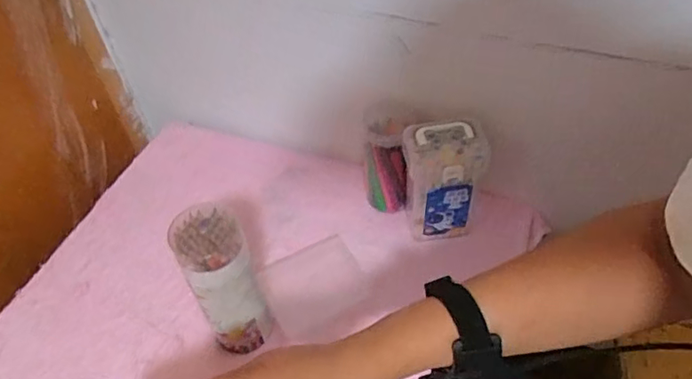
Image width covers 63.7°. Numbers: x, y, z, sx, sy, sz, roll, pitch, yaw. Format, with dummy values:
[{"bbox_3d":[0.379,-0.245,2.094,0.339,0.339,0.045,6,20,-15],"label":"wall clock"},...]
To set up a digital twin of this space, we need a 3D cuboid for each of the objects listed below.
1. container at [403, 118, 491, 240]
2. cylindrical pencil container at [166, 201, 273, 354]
[{"bbox_3d":[0.115,-0.008,0.663,0.088,0.151,0.068,-4,48,1],"label":"container"},{"bbox_3d":[-0.121,0.100,0.567,0.064,0.187,0.071,-18,49,-11],"label":"cylindrical pencil container"}]

